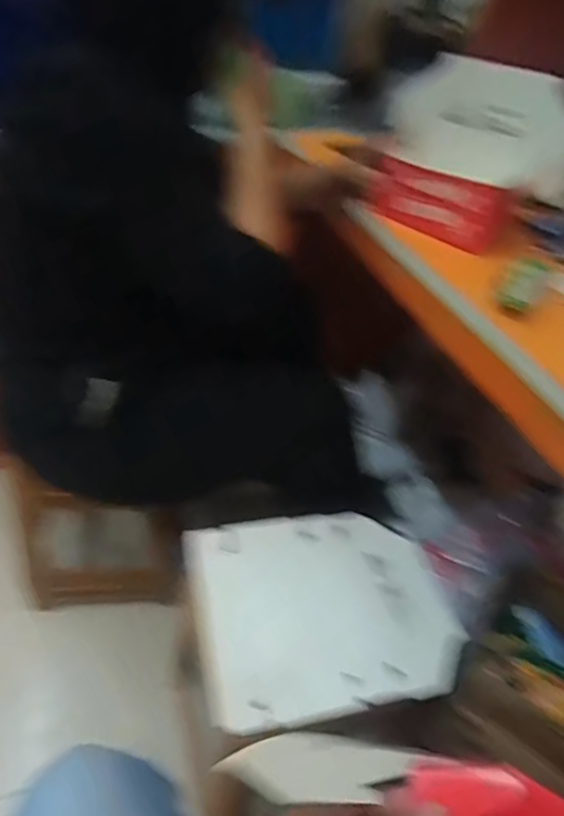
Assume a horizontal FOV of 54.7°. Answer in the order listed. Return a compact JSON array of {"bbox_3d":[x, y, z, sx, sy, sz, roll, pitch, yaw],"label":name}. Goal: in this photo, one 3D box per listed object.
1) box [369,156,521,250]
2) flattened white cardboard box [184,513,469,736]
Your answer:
[{"bbox_3d":[0.228,-0.303,0.805,0.209,0.092,0.035,33,47,27],"label":"box"},{"bbox_3d":[0.066,0.289,0.810,0.375,0.032,0.300,-5,43,-14],"label":"flattened white cardboard box"}]

